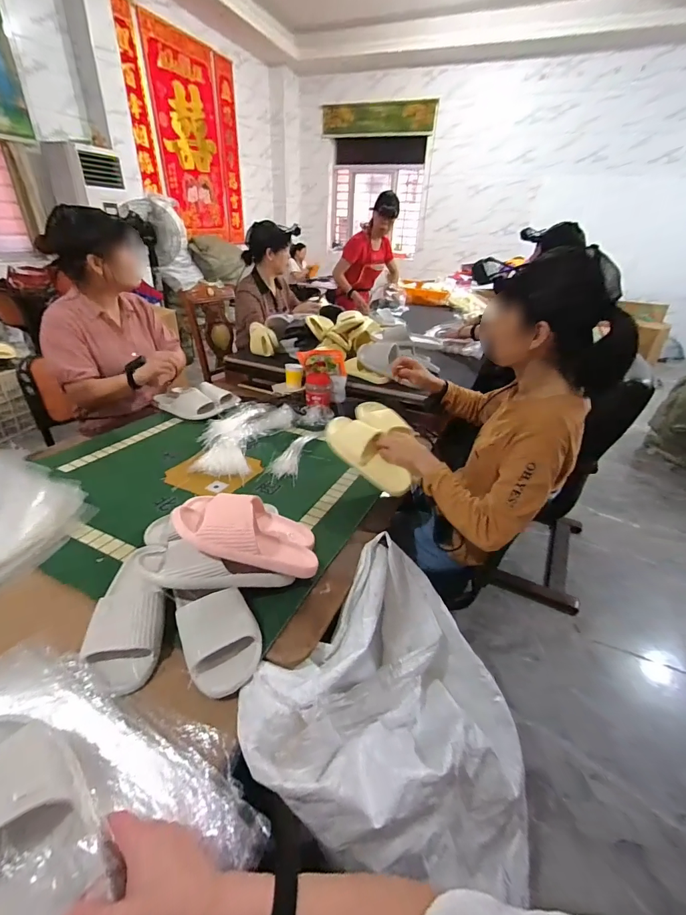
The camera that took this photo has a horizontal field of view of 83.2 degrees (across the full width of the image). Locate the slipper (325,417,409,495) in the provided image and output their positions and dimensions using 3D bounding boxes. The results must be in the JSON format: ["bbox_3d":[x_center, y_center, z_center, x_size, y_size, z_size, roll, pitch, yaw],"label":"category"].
[{"bbox_3d":[0.063,-0.007,0.989,0.267,0.060,0.117,39,68,12],"label":"slipper"}]

